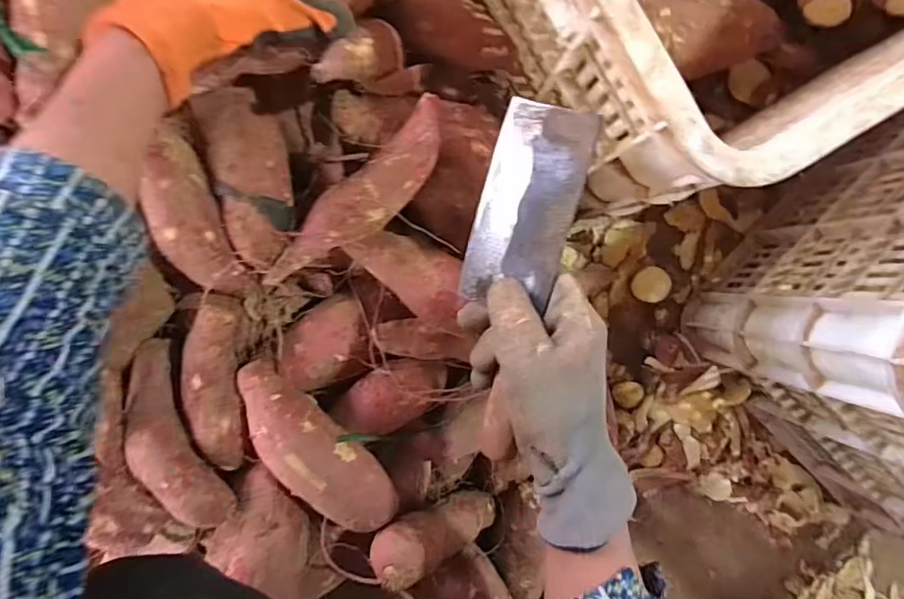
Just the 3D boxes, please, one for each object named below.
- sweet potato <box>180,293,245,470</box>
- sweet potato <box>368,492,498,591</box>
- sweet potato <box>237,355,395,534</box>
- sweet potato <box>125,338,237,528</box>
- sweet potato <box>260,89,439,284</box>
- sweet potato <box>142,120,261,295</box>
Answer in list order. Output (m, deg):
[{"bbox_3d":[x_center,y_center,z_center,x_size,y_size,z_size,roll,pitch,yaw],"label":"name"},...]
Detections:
[{"bbox_3d":[-0.178,0.062,0.399,0.038,0.039,0.128,-5,94,-5],"label":"sweet potato"},{"bbox_3d":[-0.009,0.196,0.454,0.042,0.146,0.038,7,93,33],"label":"sweet potato"},{"bbox_3d":[-0.105,0.117,0.401,0.160,0.041,0.055,45,89,-6],"label":"sweet potato"},{"bbox_3d":[-0.209,0.101,0.393,0.044,0.034,0.141,-27,79,-3],"label":"sweet potato"},{"bbox_3d":[-0.068,-0.066,0.382,0.179,0.034,0.046,-40,96,14],"label":"sweet potato"},{"bbox_3d":[-0.187,-0.056,0.380,0.045,0.033,0.120,-17,111,-4],"label":"sweet potato"}]

